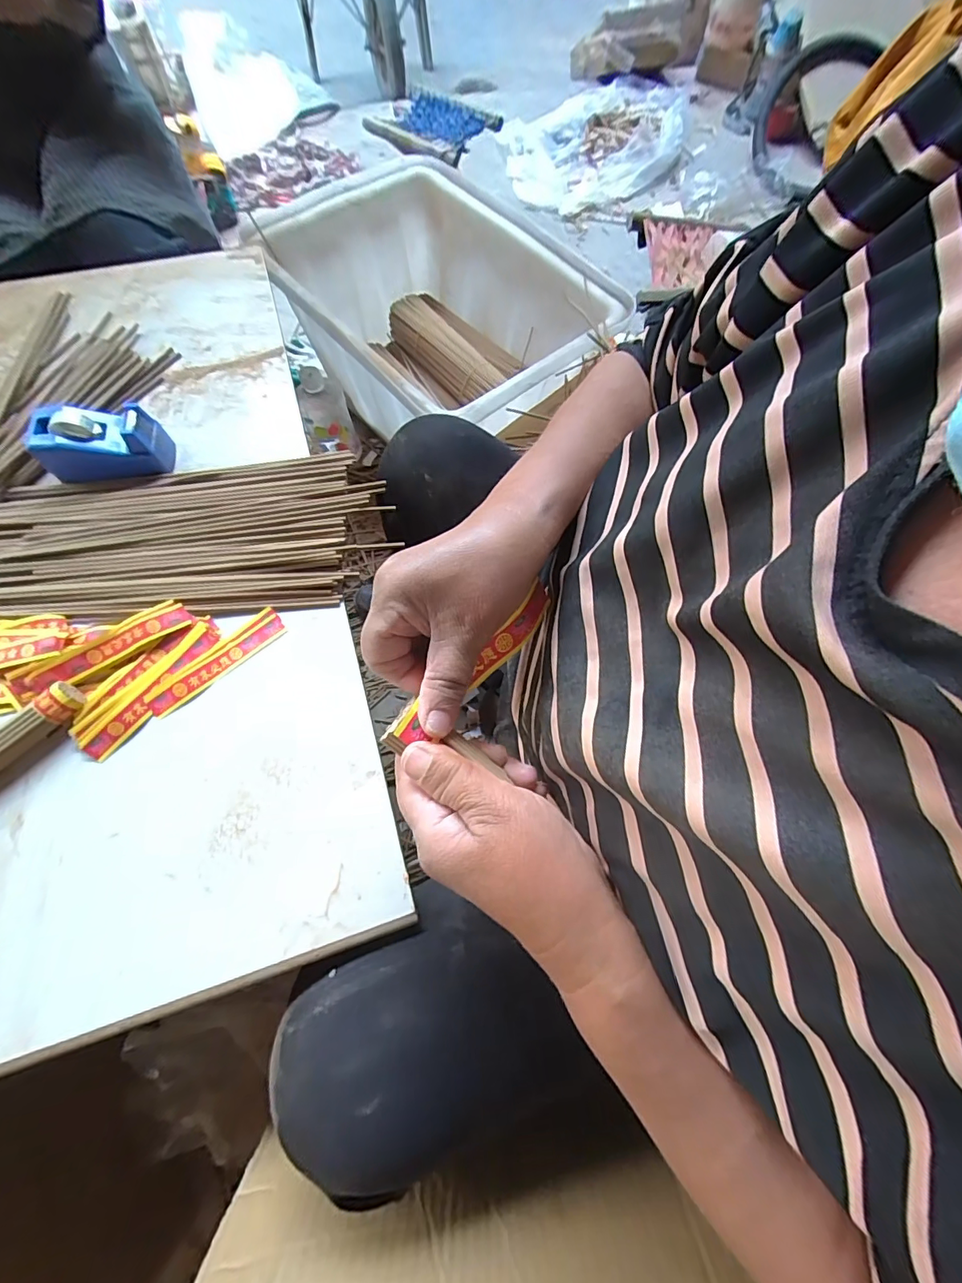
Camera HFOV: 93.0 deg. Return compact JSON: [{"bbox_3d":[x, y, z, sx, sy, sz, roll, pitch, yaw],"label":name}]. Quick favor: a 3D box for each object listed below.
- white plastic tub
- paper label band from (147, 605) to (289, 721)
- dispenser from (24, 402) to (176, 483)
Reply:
[{"bbox_3d":[-0.077,-0.614,0.888,0.475,0.227,0.576,-38,75,-15],"label":"white plastic tub"},{"bbox_3d":[-0.223,0.016,0.387,0.119,0.005,0.029,-39,81,-17],"label":"paper label band"},{"bbox_3d":[-0.360,-0.189,0.437,0.104,0.053,0.049,-9,70,-6],"label":"dispenser"}]

